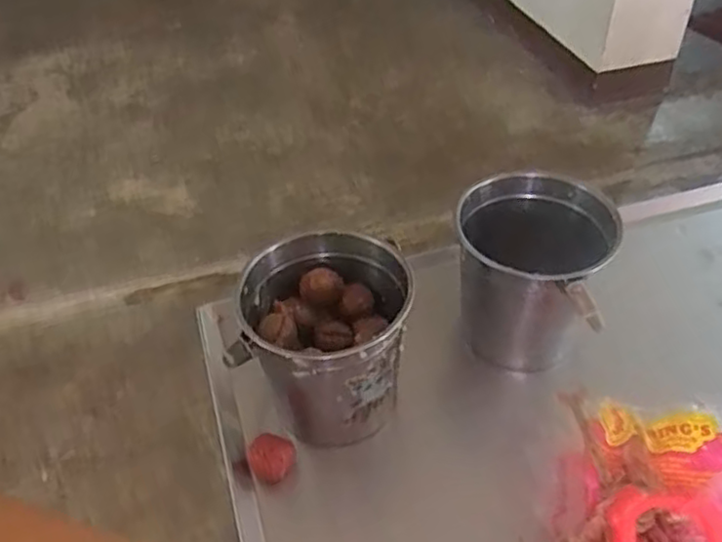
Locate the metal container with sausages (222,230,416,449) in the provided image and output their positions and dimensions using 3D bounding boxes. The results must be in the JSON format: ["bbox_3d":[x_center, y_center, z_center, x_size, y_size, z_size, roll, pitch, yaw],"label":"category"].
[{"bbox_3d":[-0.027,0.056,0.560,0.126,0.120,0.129,6,46,4],"label":"metal container with sausages"}]

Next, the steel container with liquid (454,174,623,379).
[{"bbox_3d":[0.145,0.008,0.609,0.134,0.139,0.126,9,46,11],"label":"steel container with liquid"}]

